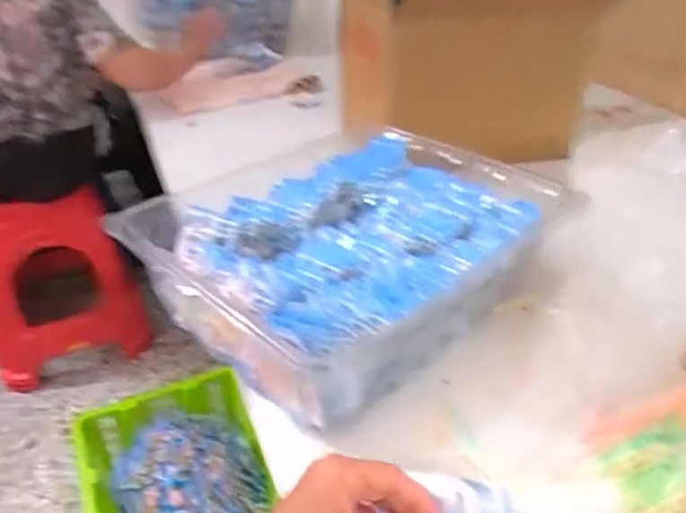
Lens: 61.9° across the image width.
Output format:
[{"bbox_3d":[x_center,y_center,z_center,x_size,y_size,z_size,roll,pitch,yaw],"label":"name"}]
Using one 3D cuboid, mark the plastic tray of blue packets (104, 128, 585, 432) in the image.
[{"bbox_3d":[0.012,-0.003,0.671,0.443,0.122,0.309,-25,42,-34],"label":"plastic tray of blue packets"}]

